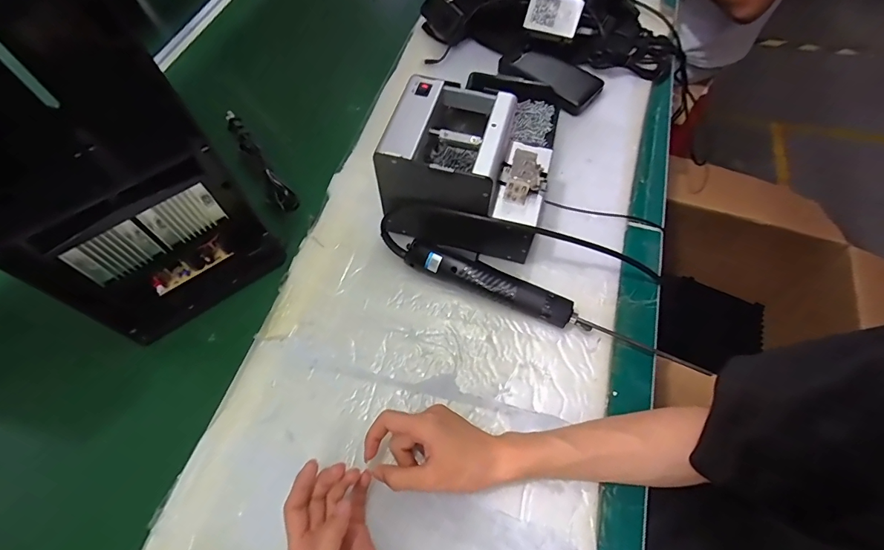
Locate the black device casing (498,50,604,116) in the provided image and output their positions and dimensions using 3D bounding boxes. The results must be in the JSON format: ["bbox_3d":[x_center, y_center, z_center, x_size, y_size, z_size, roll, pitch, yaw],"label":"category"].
[{"bbox_3d":[0.162,-0.305,0.660,0.158,0.026,0.075,35,67,19],"label":"black device casing"}]

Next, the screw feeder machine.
[{"bbox_3d":[0.034,-0.120,0.499,0.171,0.147,0.134,16,62,11],"label":"screw feeder machine"}]

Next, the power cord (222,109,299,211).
[{"bbox_3d":[-0.263,-0.164,0.615,0.025,0.027,0.214,-33,64,-16],"label":"power cord"}]

